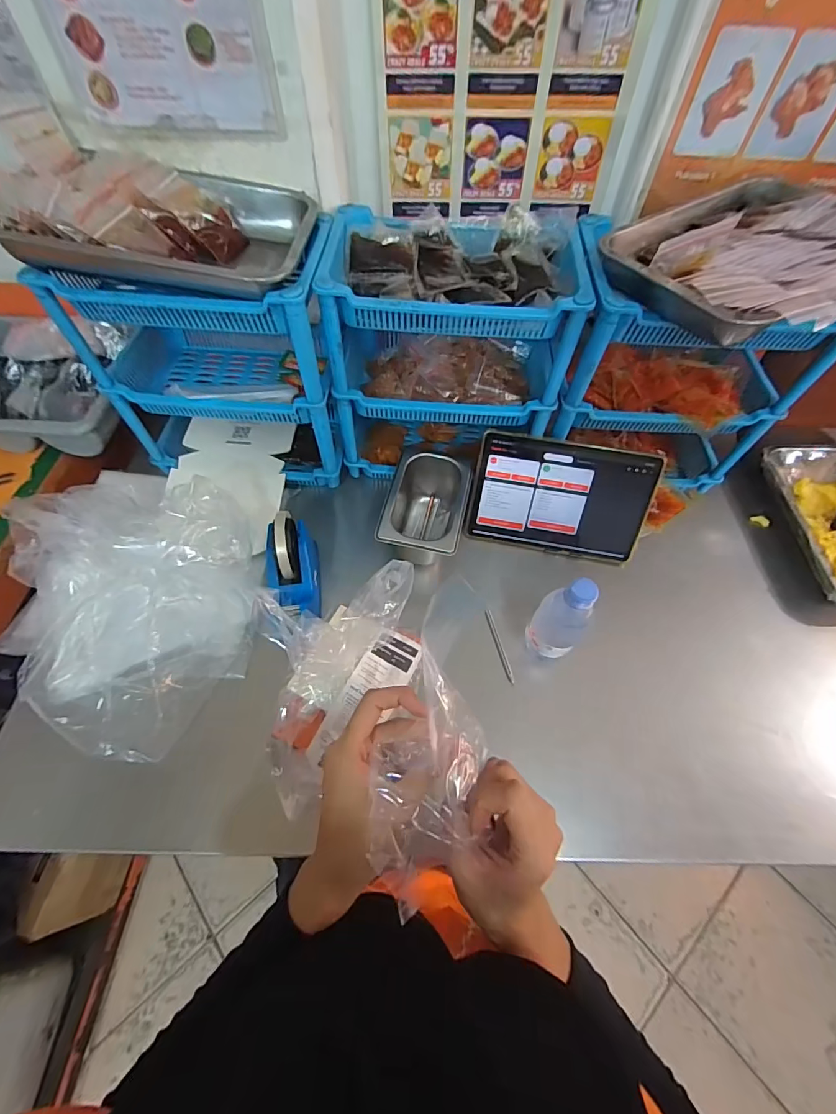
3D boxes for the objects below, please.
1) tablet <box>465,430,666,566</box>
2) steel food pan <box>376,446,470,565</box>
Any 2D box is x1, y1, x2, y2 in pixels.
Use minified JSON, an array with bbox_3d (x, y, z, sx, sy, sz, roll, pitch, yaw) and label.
[{"bbox_3d":[0.210,-0.084,0.641,0.254,0.170,0.009,11,25,5],"label":"tablet"},{"bbox_3d":[0.013,-0.069,0.648,0.107,0.094,0.177,11,60,5],"label":"steel food pan"}]

